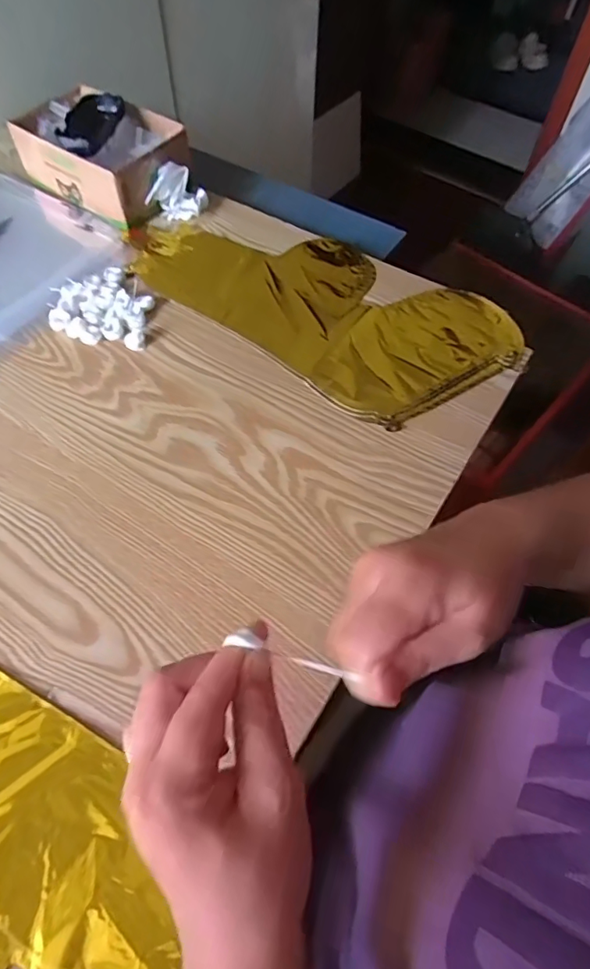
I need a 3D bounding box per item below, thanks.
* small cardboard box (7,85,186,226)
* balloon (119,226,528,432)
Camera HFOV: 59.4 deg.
[{"bbox_3d":[-0.233,-0.406,0.632,0.195,0.077,0.130,31,63,17],"label":"small cardboard box"},{"bbox_3d":[0.018,-0.211,0.562,0.418,0.014,0.205,35,64,18],"label":"balloon"}]

